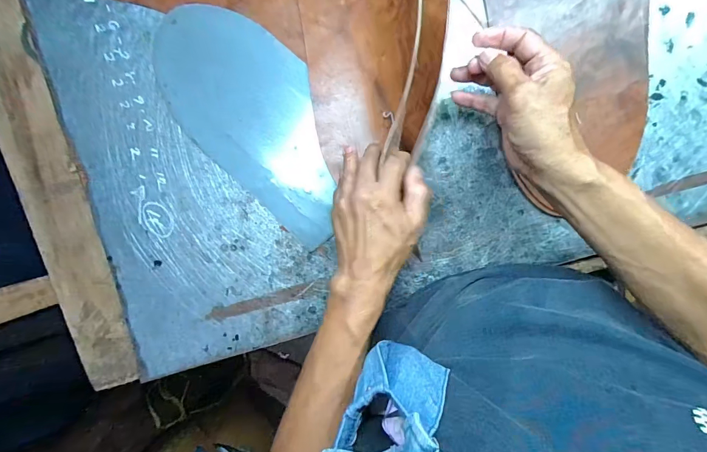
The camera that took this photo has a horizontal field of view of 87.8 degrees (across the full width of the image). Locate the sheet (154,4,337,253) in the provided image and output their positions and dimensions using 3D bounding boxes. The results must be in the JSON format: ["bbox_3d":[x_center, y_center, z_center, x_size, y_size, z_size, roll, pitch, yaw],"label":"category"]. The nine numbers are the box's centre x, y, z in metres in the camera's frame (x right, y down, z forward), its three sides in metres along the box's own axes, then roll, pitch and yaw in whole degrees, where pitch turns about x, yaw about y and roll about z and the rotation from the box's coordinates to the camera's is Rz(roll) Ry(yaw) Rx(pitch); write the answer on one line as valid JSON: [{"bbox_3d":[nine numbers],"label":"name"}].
[{"bbox_3d":[-0.108,-0.127,0.430,0.294,0.009,0.151,44,94,-2],"label":"sheet"}]

